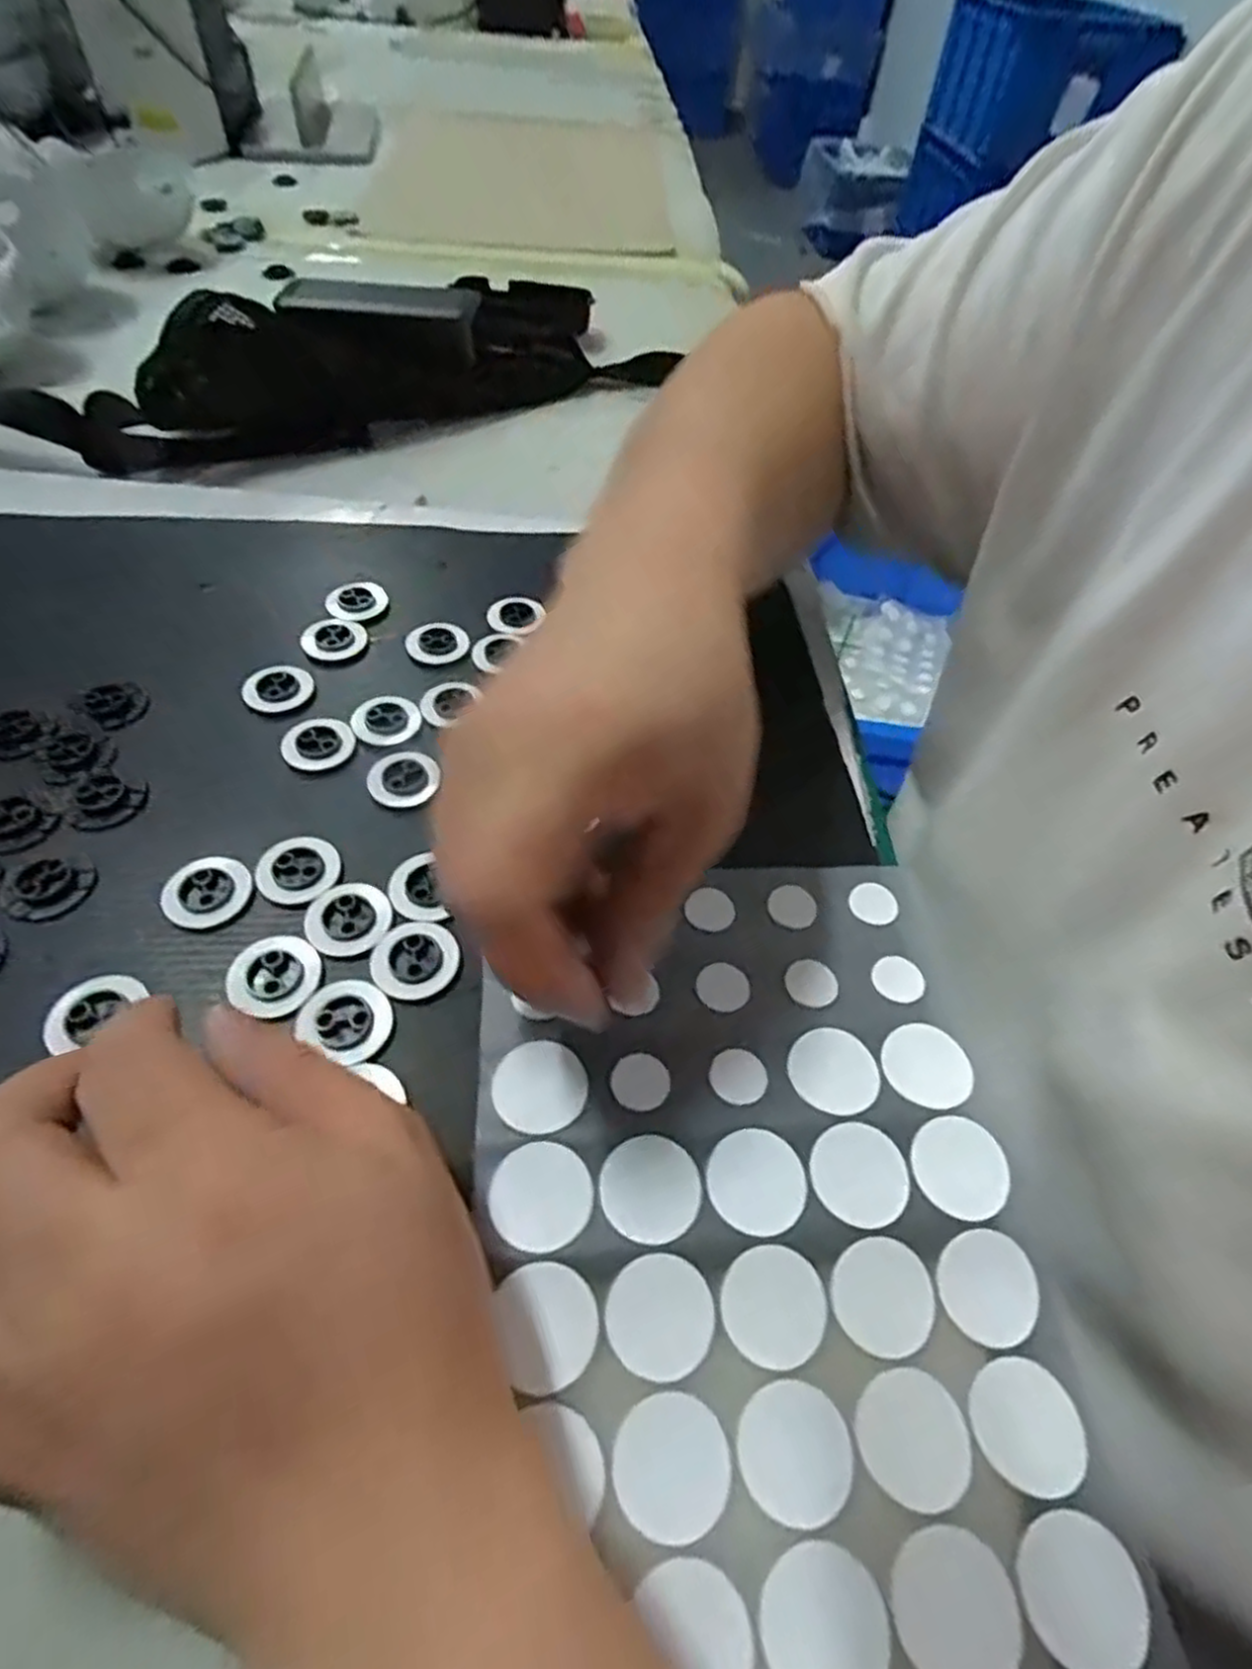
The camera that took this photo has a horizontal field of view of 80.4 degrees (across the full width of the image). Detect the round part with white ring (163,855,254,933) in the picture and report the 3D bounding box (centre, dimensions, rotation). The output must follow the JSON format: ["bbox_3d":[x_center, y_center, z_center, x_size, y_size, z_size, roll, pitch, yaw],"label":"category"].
[{"bbox_3d":[-0.145,0.020,0.258,0.028,0.007,0.025,-33,63,-27],"label":"round part with white ring"}]

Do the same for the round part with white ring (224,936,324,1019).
[{"bbox_3d":[-0.113,0.044,0.240,0.026,0.007,0.026,3,53,-4],"label":"round part with white ring"}]

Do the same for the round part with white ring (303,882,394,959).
[{"bbox_3d":[-0.095,0.027,0.253,0.027,0.004,0.026,3,53,-4],"label":"round part with white ring"}]

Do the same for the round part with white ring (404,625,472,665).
[{"bbox_3d":[-0.087,-0.089,0.344,0.028,0.005,0.022,-9,54,-13],"label":"round part with white ring"}]

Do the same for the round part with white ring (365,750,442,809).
[{"bbox_3d":[-0.088,-0.023,0.294,0.026,0.004,0.026,3,53,-4],"label":"round part with white ring"}]

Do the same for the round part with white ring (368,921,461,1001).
[{"bbox_3d":[-0.070,0.040,0.246,0.027,0.004,0.029,3,53,-4],"label":"round part with white ring"}]

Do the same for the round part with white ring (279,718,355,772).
[{"bbox_3d":[-0.125,-0.038,0.302,0.027,0.004,0.025,3,53,-4],"label":"round part with white ring"}]

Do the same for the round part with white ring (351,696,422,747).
[{"bbox_3d":[-0.101,-0.049,0.313,0.027,0.004,0.028,3,53,-4],"label":"round part with white ring"}]

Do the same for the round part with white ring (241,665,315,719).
[{"bbox_3d":[-0.149,-0.063,0.318,0.028,0.004,0.027,3,53,-4],"label":"round part with white ring"}]

